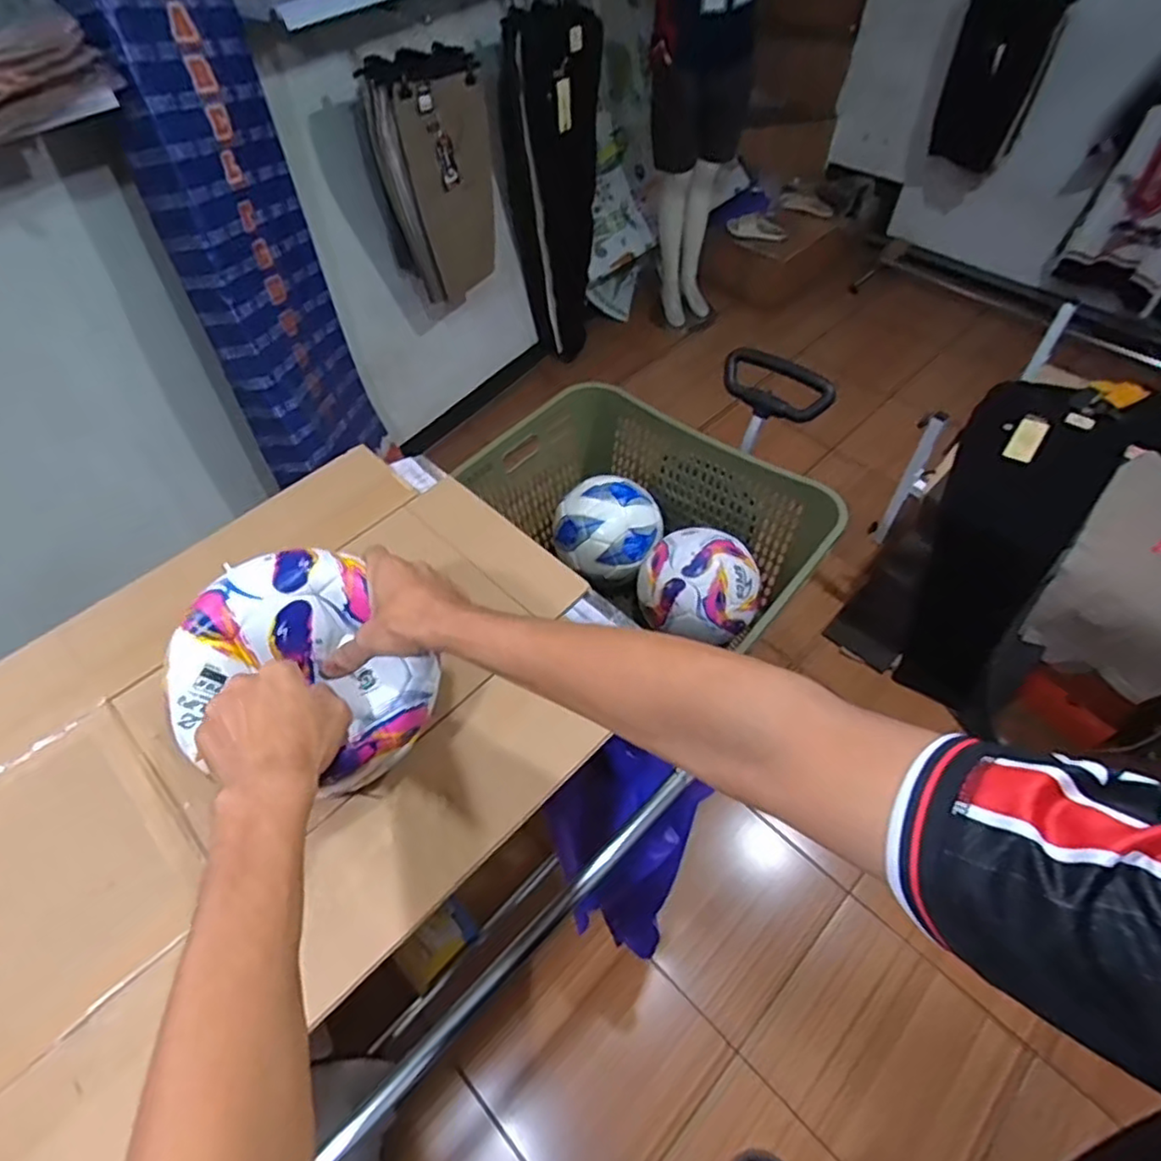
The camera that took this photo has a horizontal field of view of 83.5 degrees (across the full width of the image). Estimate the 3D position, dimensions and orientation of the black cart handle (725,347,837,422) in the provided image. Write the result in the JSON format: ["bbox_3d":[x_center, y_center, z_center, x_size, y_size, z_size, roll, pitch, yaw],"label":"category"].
[{"bbox_3d":[0.357,-0.353,1.193,0.235,0.108,0.054,39,18,32],"label":"black cart handle"}]

